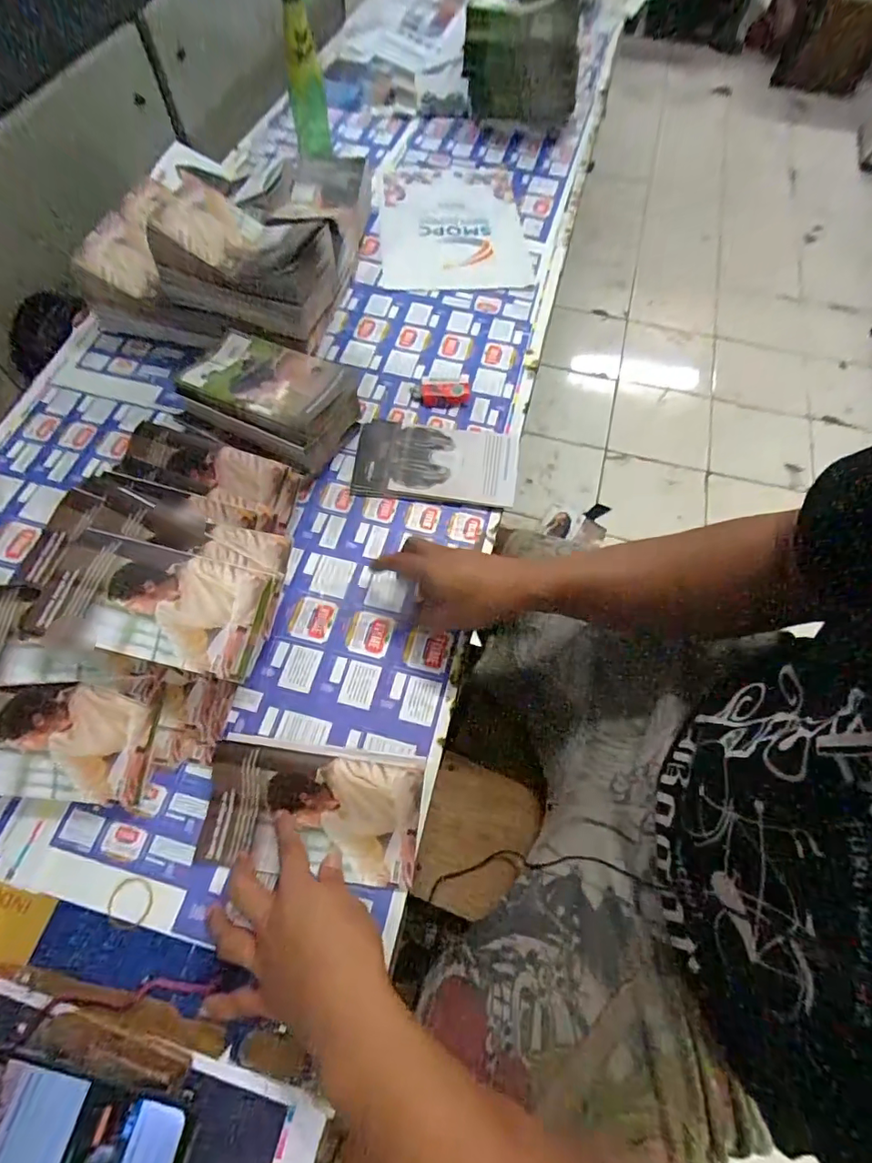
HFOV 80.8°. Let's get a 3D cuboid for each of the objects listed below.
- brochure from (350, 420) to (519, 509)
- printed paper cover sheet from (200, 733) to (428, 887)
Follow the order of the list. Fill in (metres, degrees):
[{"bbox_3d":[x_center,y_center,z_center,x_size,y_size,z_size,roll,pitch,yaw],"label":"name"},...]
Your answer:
[{"bbox_3d":[0.000,-0.139,0.585,0.182,0.016,0.108,5,64,2],"label":"brochure"},{"bbox_3d":[-0.102,0.184,0.421,0.175,0.027,0.099,6,64,3],"label":"printed paper cover sheet"}]

